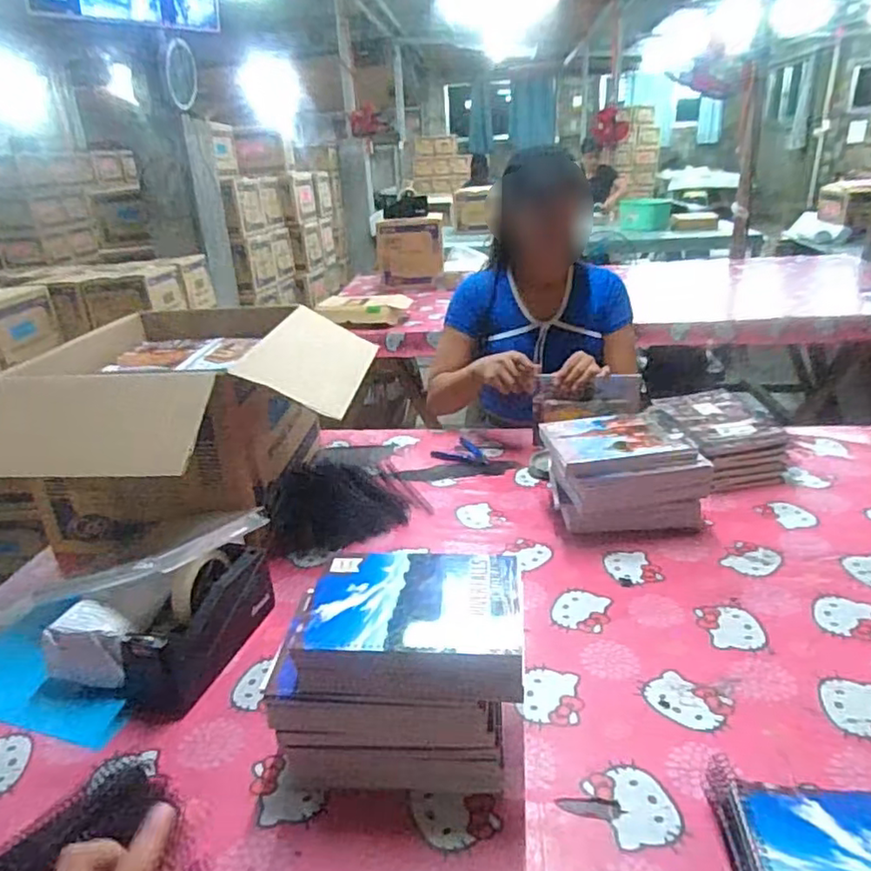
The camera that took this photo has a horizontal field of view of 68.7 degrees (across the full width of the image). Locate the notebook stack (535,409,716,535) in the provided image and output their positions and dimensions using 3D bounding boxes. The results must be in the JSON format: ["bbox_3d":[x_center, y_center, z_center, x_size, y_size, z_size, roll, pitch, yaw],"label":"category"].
[{"bbox_3d":[0.281,0.060,0.987,0.217,0.132,0.155,-5,24,-5],"label":"notebook stack"}]

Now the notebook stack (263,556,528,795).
[{"bbox_3d":[-0.031,0.224,0.626,0.219,0.168,0.147,-1,24,4],"label":"notebook stack"}]

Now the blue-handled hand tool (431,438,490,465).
[{"bbox_3d":[0.046,0.038,1.240,0.086,0.011,0.109,-15,28,-23],"label":"blue-handled hand tool"}]

